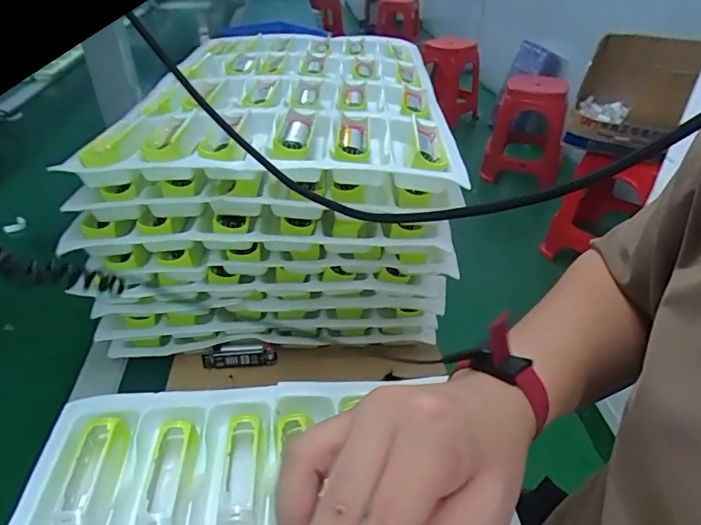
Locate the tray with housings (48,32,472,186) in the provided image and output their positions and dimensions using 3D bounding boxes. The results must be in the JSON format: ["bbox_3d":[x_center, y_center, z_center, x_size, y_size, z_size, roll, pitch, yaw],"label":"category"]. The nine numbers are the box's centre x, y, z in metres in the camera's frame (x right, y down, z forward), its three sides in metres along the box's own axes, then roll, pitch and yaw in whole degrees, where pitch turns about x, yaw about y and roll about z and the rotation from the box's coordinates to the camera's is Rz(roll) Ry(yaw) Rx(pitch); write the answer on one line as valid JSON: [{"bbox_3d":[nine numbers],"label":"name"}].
[{"bbox_3d":[-0.066,-0.198,0.533,0.307,0.036,0.443,0,36,0],"label":"tray with housings"}]

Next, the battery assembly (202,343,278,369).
[{"bbox_3d":[-0.104,0.088,0.452,0.067,0.021,0.004,-2,5,-1],"label":"battery assembly"}]

